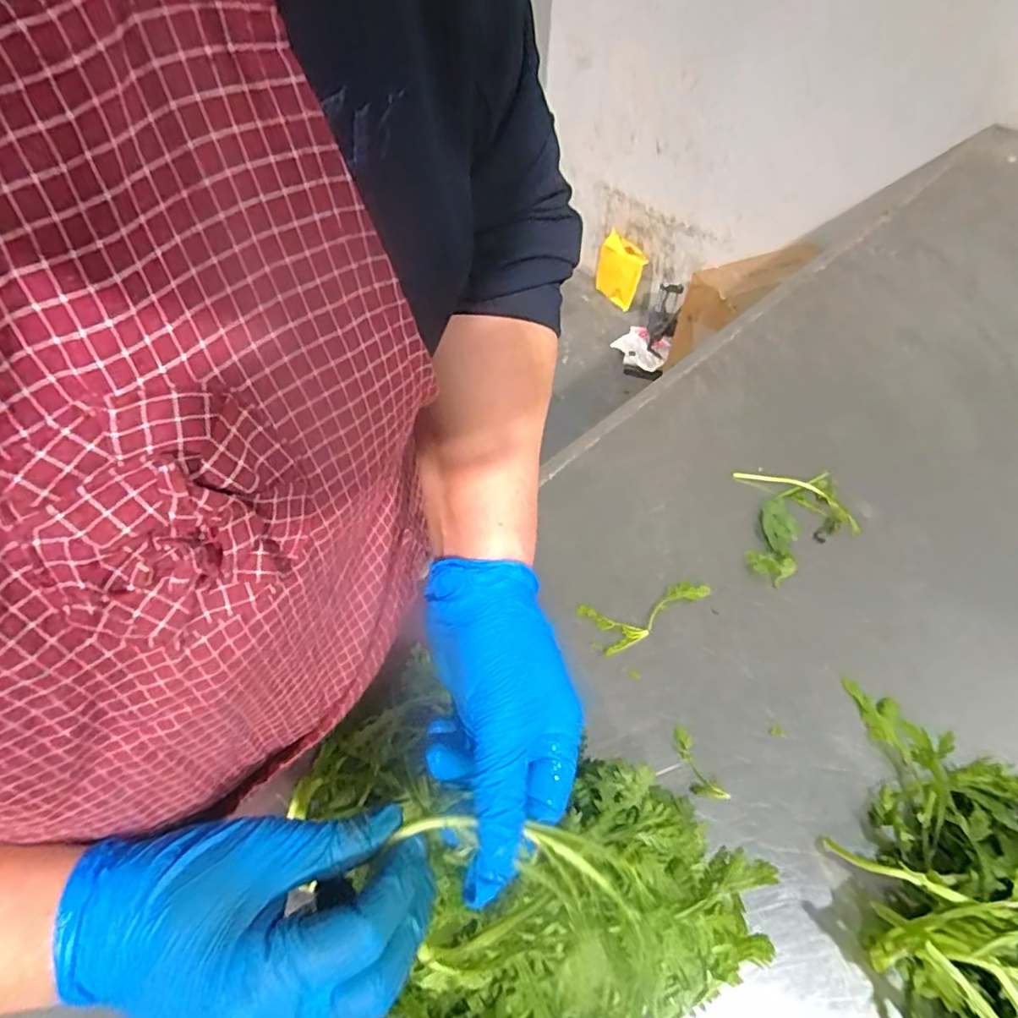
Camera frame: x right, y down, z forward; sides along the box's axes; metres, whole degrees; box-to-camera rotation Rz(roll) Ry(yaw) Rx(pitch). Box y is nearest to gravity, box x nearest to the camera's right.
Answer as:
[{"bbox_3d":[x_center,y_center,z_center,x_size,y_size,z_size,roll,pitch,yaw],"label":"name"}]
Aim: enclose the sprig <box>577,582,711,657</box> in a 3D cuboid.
[{"bbox_3d":[0.120,0.084,0.517,0.112,0.007,0.048,-19,56,-18],"label":"sprig"}]

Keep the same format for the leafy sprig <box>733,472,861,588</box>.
[{"bbox_3d":[0.275,0.014,0.572,0.101,0.020,0.126,6,52,0],"label":"leafy sprig"}]

